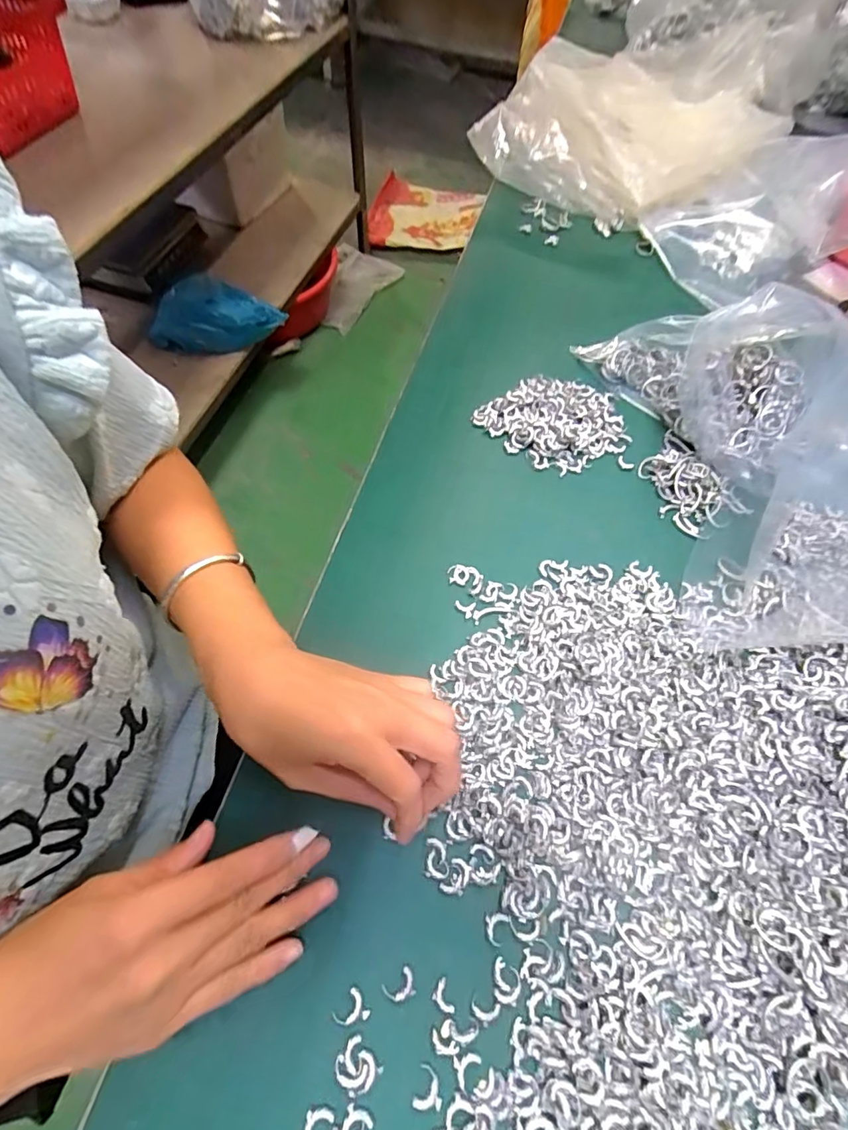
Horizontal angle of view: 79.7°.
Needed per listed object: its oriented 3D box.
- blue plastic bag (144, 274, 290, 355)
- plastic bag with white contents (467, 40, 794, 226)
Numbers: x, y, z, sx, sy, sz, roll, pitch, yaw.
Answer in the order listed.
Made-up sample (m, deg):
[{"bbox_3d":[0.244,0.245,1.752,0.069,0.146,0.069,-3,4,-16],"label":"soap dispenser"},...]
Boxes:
[{"bbox_3d":[-0.477,-0.586,1.190,0.291,0.097,0.171,1,62,-3],"label":"blue plastic bag"},{"bbox_3d":[0.258,-0.565,0.647,0.310,0.080,0.373,34,64,14],"label":"plastic bag with white contents"}]

